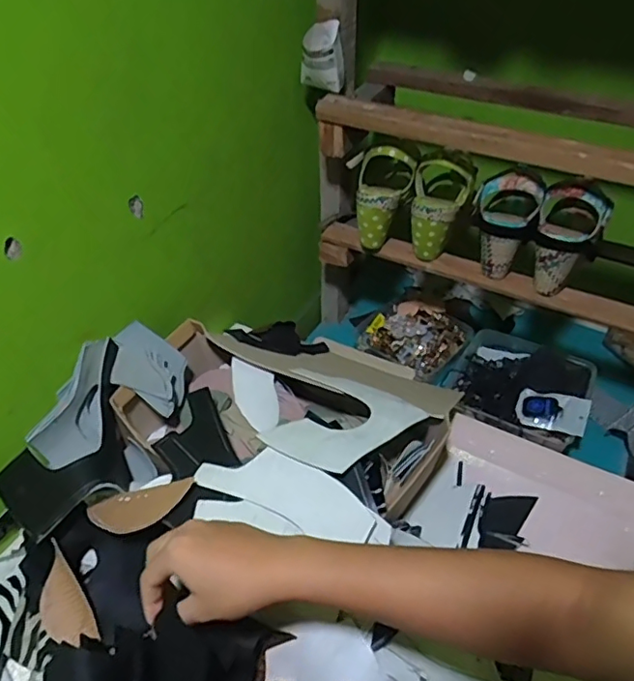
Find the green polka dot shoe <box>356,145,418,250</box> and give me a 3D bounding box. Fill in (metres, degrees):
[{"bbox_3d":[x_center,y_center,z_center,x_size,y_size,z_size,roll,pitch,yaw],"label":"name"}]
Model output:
[{"bbox_3d":[0.080,-0.202,0.804,0.086,0.145,0.061,22,24,21],"label":"green polka dot shoe"}]

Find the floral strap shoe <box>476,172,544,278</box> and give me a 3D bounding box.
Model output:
[{"bbox_3d":[0.250,-0.160,0.758,0.081,0.129,0.087,18,45,18],"label":"floral strap shoe"}]

